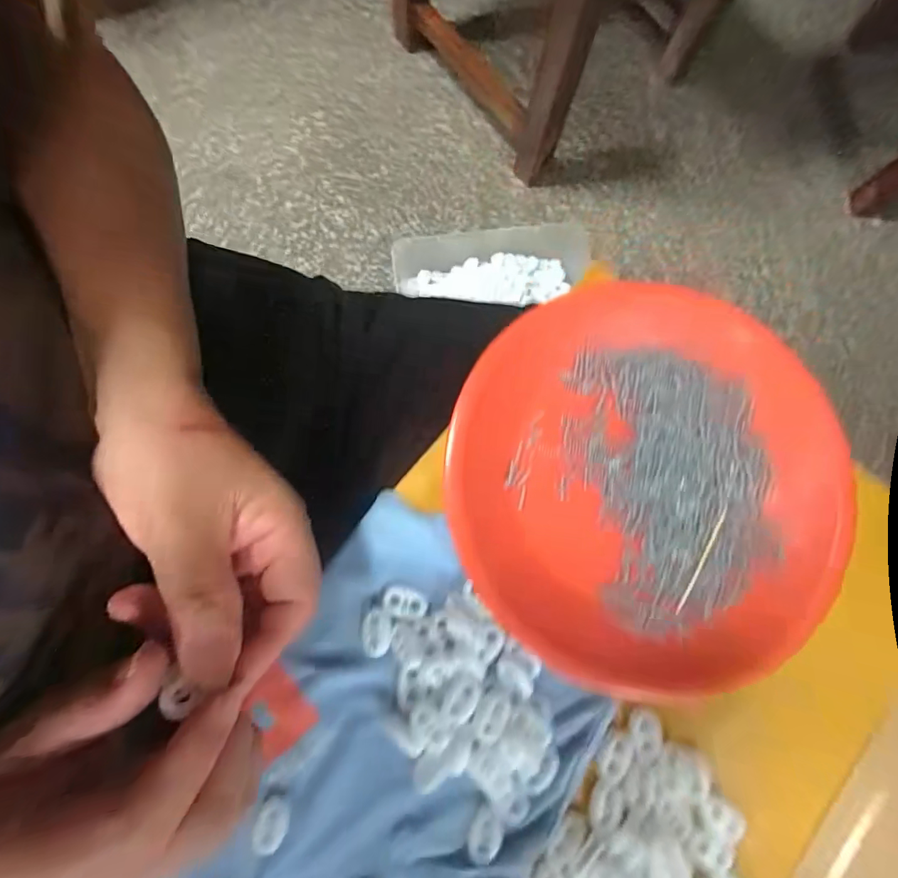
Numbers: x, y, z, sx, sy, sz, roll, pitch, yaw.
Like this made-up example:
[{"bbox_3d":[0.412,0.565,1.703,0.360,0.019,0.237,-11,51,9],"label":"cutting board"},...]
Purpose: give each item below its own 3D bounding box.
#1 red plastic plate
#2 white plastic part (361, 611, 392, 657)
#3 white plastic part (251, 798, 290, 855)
[{"bbox_3d":[0.093,0.018,0.230,0.180,0.027,0.191,0,81,-2],"label":"red plastic plate"},{"bbox_3d":[-0.035,0.096,0.226,0.014,0.004,0.020,4,81,-1],"label":"white plastic part"},{"bbox_3d":[-0.082,0.178,0.211,0.013,0.010,0.022,9,81,0],"label":"white plastic part"}]

